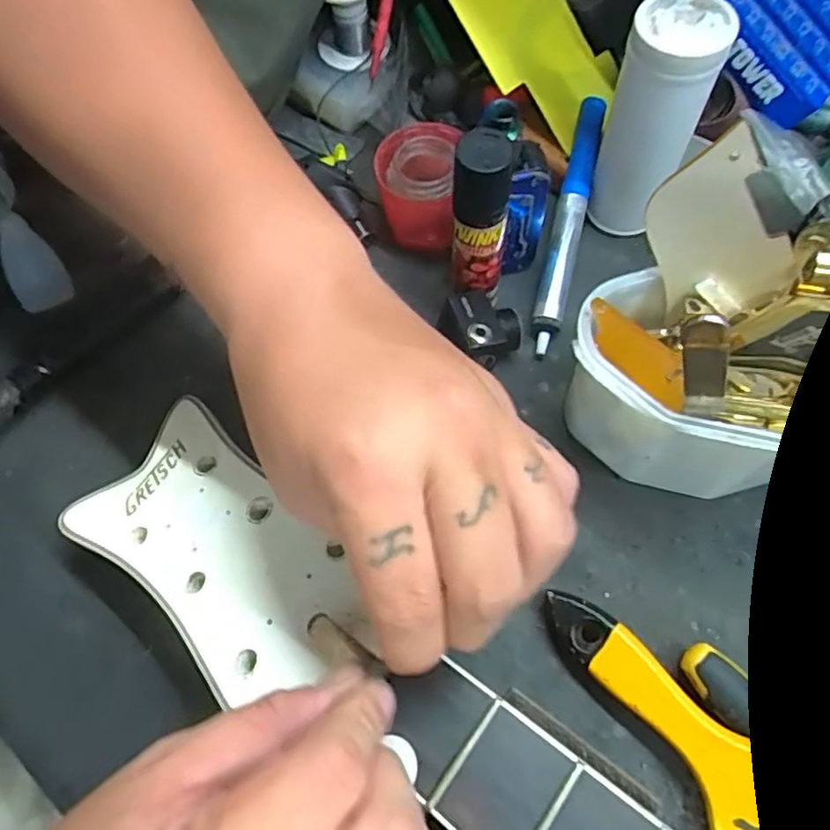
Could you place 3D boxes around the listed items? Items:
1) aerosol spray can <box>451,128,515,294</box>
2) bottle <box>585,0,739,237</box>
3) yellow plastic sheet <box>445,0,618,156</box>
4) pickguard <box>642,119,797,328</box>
[{"bbox_3d":[0.035,-0.107,0.342,0.027,0.094,0.027,8,66,8],"label":"aerosol spray can"},{"bbox_3d":[0.137,-0.166,0.368,0.048,0.129,0.040,21,68,13],"label":"bottle"},{"bbox_3d":[0.072,-0.254,0.408,0.075,0.017,0.148,-43,106,-11],"label":"yellow plastic sheet"},{"bbox_3d":[0.128,-0.078,0.272,0.053,0.093,0.006,-2,54,33],"label":"pickguard"}]

